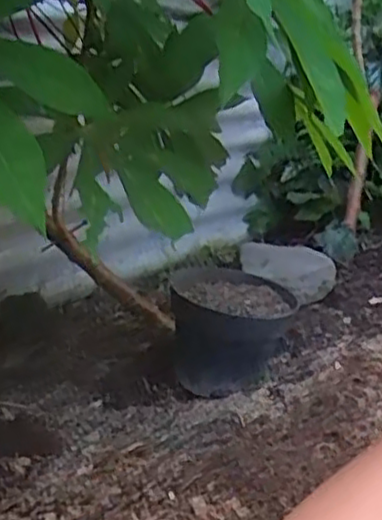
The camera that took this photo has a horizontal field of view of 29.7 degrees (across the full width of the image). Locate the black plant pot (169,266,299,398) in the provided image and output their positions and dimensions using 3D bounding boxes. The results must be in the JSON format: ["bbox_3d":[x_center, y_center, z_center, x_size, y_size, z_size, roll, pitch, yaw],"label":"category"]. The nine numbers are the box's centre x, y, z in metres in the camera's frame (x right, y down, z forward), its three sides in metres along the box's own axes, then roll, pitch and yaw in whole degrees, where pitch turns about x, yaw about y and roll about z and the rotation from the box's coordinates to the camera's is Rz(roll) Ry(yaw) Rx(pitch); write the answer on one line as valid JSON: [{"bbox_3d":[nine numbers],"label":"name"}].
[{"bbox_3d":[0.061,0.101,1.104,0.177,0.127,0.209,1,13,-3],"label":"black plant pot"}]

